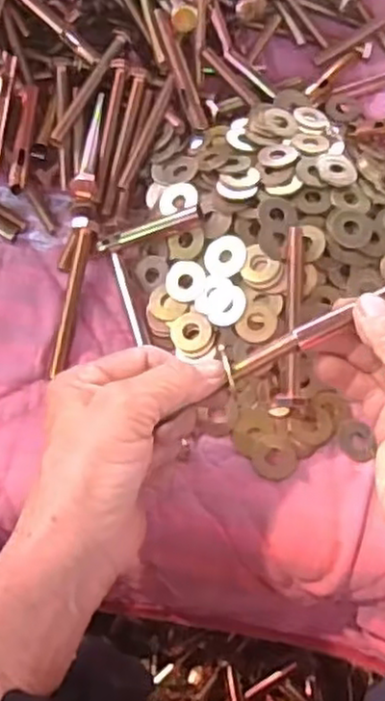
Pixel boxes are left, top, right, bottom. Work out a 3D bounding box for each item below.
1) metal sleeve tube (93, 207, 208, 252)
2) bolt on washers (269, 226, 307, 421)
[{"bbox_3d":[-0.026,-0.075,0.441,0.071,0.012,0.009,-15,64,20],"label":"metal sleeve tube"},{"bbox_3d":[0.058,-0.016,0.408,0.018,0.011,0.109,3,89,3],"label":"bolt on washers"}]

